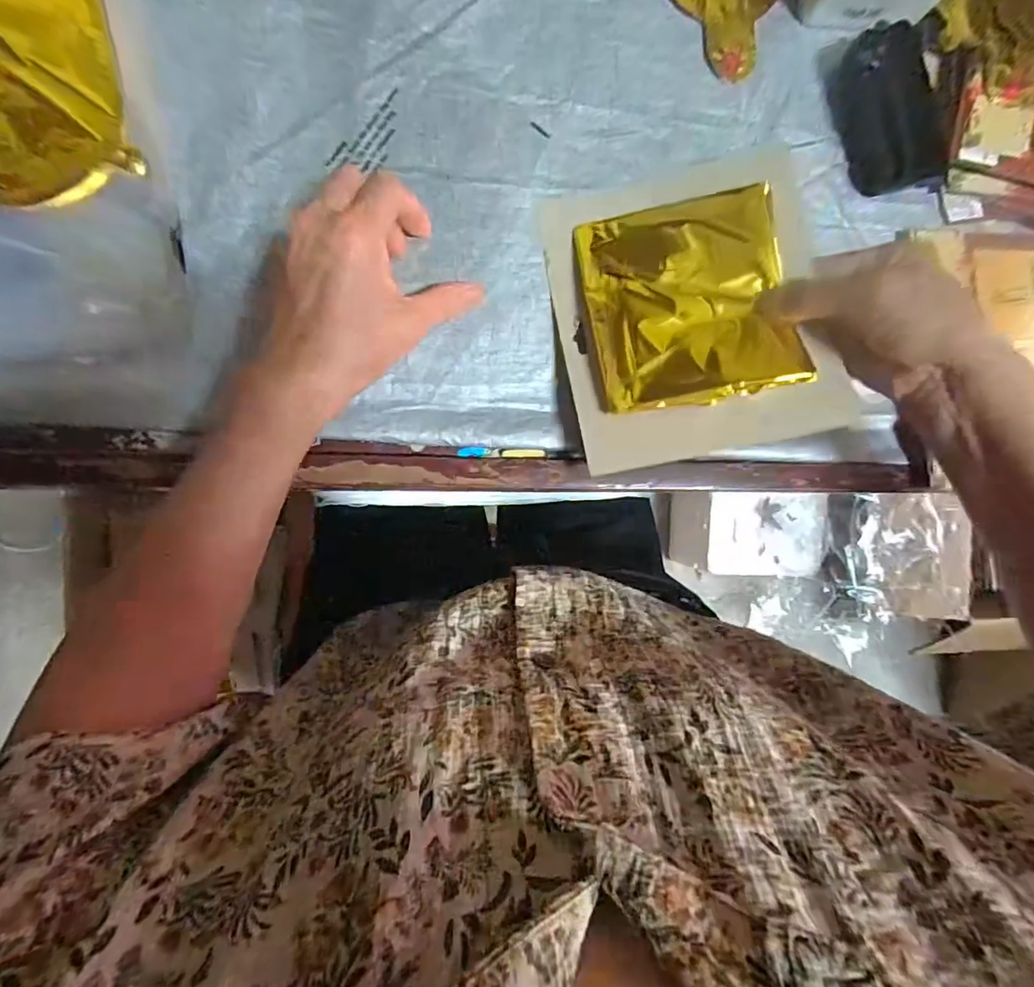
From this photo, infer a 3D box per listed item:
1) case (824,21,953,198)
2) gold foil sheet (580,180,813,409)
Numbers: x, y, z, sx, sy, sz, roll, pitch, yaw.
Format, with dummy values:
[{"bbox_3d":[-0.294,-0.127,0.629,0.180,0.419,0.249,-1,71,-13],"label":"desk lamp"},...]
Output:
[{"bbox_3d":[0.271,-0.277,0.382,0.068,0.024,0.105,-18,92,-9],"label":"case"},{"bbox_3d":[0.109,-0.123,0.338,0.123,0.016,0.135,-10,78,3],"label":"gold foil sheet"}]

